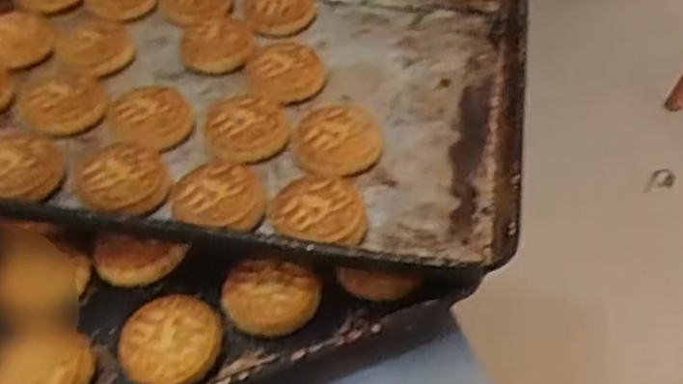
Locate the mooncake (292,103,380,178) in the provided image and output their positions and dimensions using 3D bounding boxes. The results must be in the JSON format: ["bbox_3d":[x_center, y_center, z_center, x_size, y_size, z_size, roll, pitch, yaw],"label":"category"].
[{"bbox_3d":[-0.003,-0.046,0.646,0.076,0.034,0.068,-6,48,-3],"label":"mooncake"}]

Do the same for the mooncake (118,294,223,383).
[{"bbox_3d":[-0.133,0.115,0.552,0.072,0.020,0.071,-1,48,1],"label":"mooncake"}]

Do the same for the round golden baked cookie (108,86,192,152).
[{"bbox_3d":[-0.180,-0.072,0.677,0.072,0.030,0.084,-28,53,-21],"label":"round golden baked cookie"}]

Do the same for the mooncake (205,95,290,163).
[{"bbox_3d":[-0.086,-0.059,0.652,0.072,0.027,0.066,-9,48,-6],"label":"mooncake"}]

